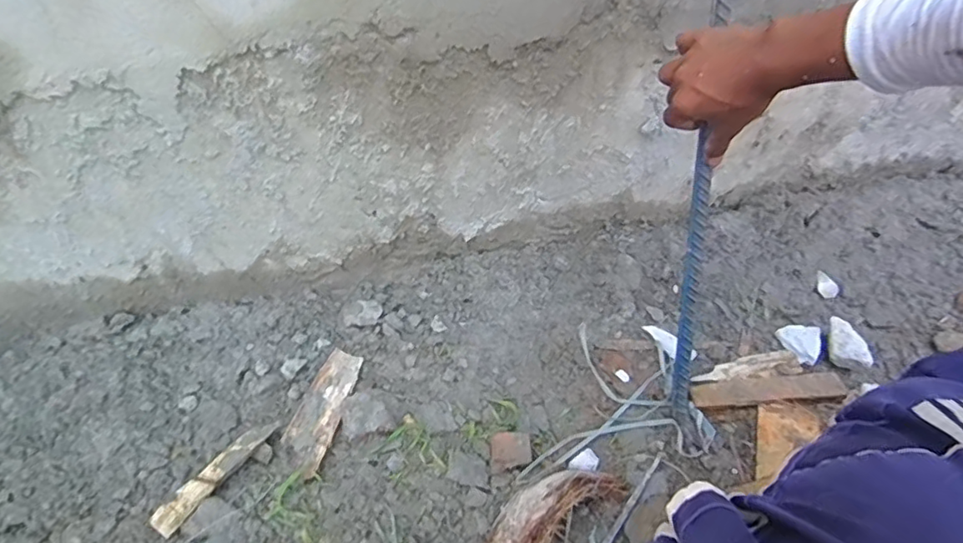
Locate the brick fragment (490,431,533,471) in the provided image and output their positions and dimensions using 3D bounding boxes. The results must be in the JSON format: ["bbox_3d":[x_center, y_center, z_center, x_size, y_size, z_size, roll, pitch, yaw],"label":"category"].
[{"bbox_3d":[0.037,0.214,0.685,0.049,0.020,0.038,-5,44,-5],"label":"brick fragment"}]

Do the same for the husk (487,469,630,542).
[{"bbox_3d":[0.061,0.263,0.593,0.075,0.062,0.217,33,52,29],"label":"husk"}]

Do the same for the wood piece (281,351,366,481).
[{"bbox_3d":[-0.204,0.175,0.736,0.055,0.011,0.165,23,51,-3],"label":"wood piece"}]

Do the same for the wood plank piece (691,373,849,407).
[{"bbox_3d":[0.381,0.158,0.759,0.203,0.014,0.038,-3,44,-3],"label":"wood plank piece"}]

